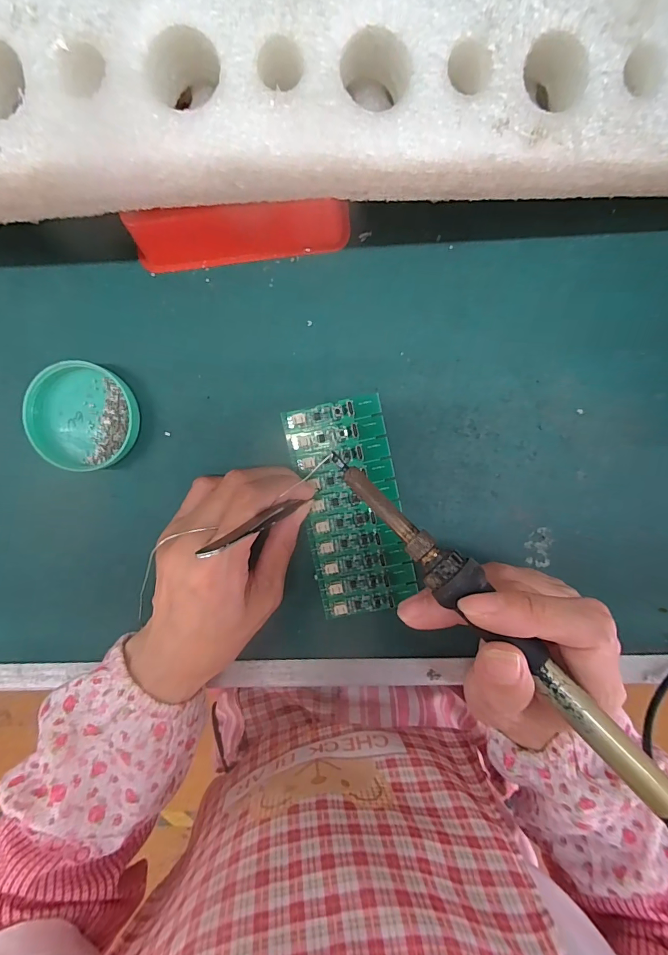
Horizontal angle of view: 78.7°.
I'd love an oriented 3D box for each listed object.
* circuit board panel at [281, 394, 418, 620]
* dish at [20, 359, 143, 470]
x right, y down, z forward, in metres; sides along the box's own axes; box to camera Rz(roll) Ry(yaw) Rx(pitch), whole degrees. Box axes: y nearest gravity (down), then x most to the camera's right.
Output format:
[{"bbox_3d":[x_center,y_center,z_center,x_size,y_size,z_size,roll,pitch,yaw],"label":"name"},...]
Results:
[{"bbox_3d":[0.012,0.021,0.261,0.061,0.006,0.135,-10,95,2],"label":"circuit board panel"},{"bbox_3d":[-0.157,-0.037,0.255,0.064,0.014,0.064,0,95,1],"label":"dish"}]

